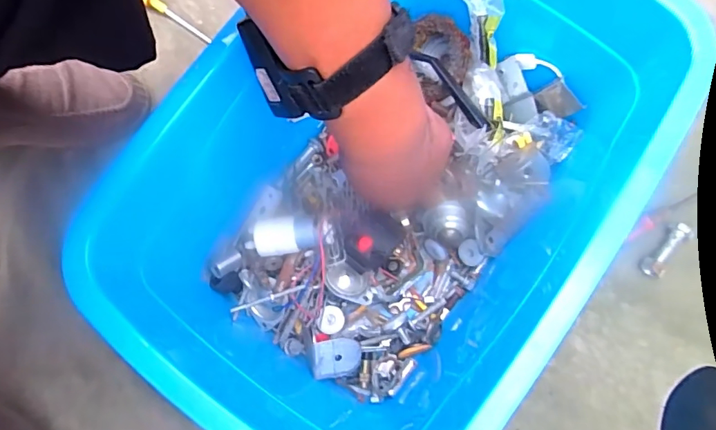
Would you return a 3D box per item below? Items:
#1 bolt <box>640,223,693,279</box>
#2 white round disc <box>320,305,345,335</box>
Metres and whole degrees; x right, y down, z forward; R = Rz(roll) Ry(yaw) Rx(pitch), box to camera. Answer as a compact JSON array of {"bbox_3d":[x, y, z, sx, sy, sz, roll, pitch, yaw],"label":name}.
[{"bbox_3d":[0.310,0.036,0.484,0.020,0.014,0.068,44,83,9],"label":"bolt"},{"bbox_3d":[-0.025,0.102,0.466,0.022,0.009,0.026,3,79,2],"label":"white round disc"}]

